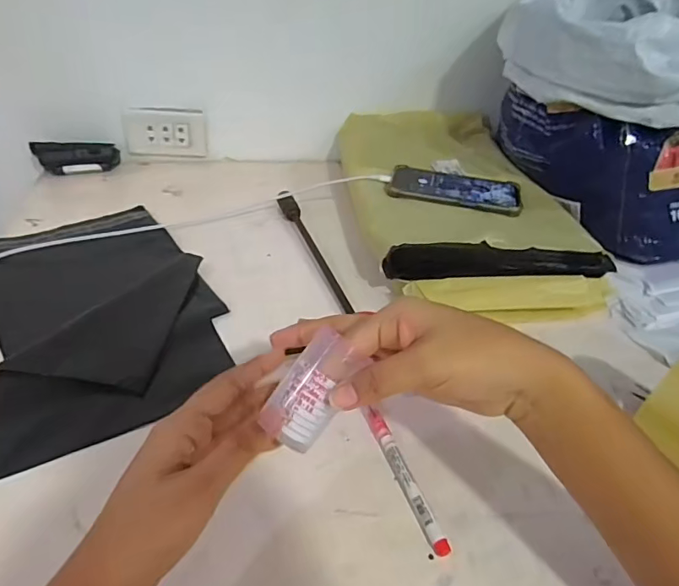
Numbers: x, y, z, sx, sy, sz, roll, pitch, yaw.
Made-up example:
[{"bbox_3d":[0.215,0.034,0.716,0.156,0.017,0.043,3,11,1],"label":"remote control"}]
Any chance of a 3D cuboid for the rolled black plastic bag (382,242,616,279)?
[{"bbox_3d":[0.175,-0.032,0.514,0.253,0.035,0.024,2,39,-4],"label":"rolled black plastic bag"}]

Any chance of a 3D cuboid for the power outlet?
[{"bbox_3d":[-0.276,-0.250,0.758,0.123,0.079,0.019,-5,40,-12],"label":"power outlet"}]

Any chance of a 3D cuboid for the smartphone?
[{"bbox_3d":[0.149,-0.137,0.615,0.165,0.009,0.089,11,39,7],"label":"smartphone"}]

